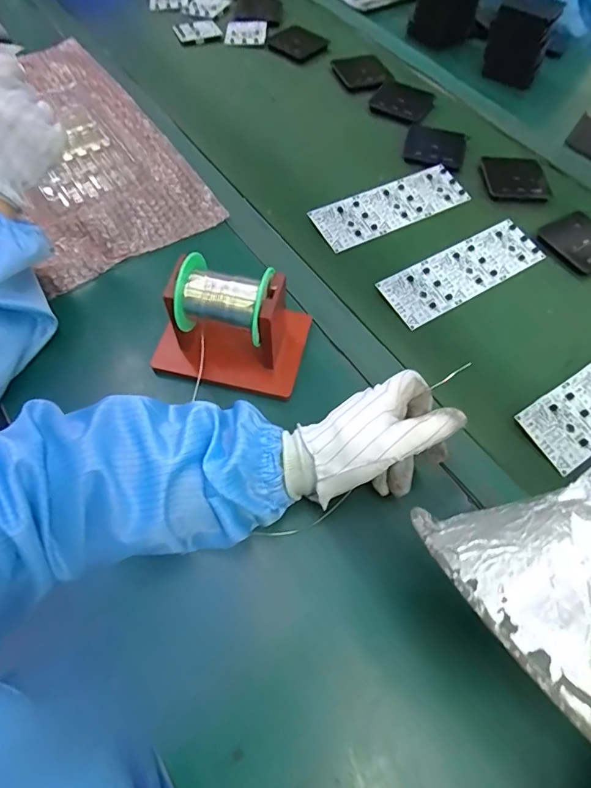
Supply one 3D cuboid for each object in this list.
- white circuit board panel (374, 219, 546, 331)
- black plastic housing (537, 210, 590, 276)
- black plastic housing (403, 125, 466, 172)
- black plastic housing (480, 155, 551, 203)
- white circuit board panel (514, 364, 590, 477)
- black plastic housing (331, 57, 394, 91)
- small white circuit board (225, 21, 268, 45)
[{"bbox_3d":[0.194,-0.143,0.538,0.209,0.007,0.066,-29,66,-18],"label":"white circuit board panel"},{"bbox_3d":[0.347,-0.185,0.568,0.081,0.007,0.084,-25,65,-16],"label":"black plastic housing"},{"bbox_3d":[0.193,-0.342,0.648,0.079,0.007,0.082,15,61,5],"label":"black plastic housing"},{"bbox_3d":[0.289,-0.287,0.619,0.077,0.010,0.085,0,60,-3],"label":"black plastic housing"},{"bbox_3d":[0.310,-0.001,0.462,0.208,0.007,0.066,-29,66,-18],"label":"white circuit board panel"},{"bbox_3d":[0.103,-0.506,0.740,0.073,0.009,0.090,-15,62,-12],"label":"black plastic housing"},{"bbox_3d":[-0.083,-0.609,0.790,0.065,0.005,0.062,2,70,2],"label":"small white circuit board"}]

